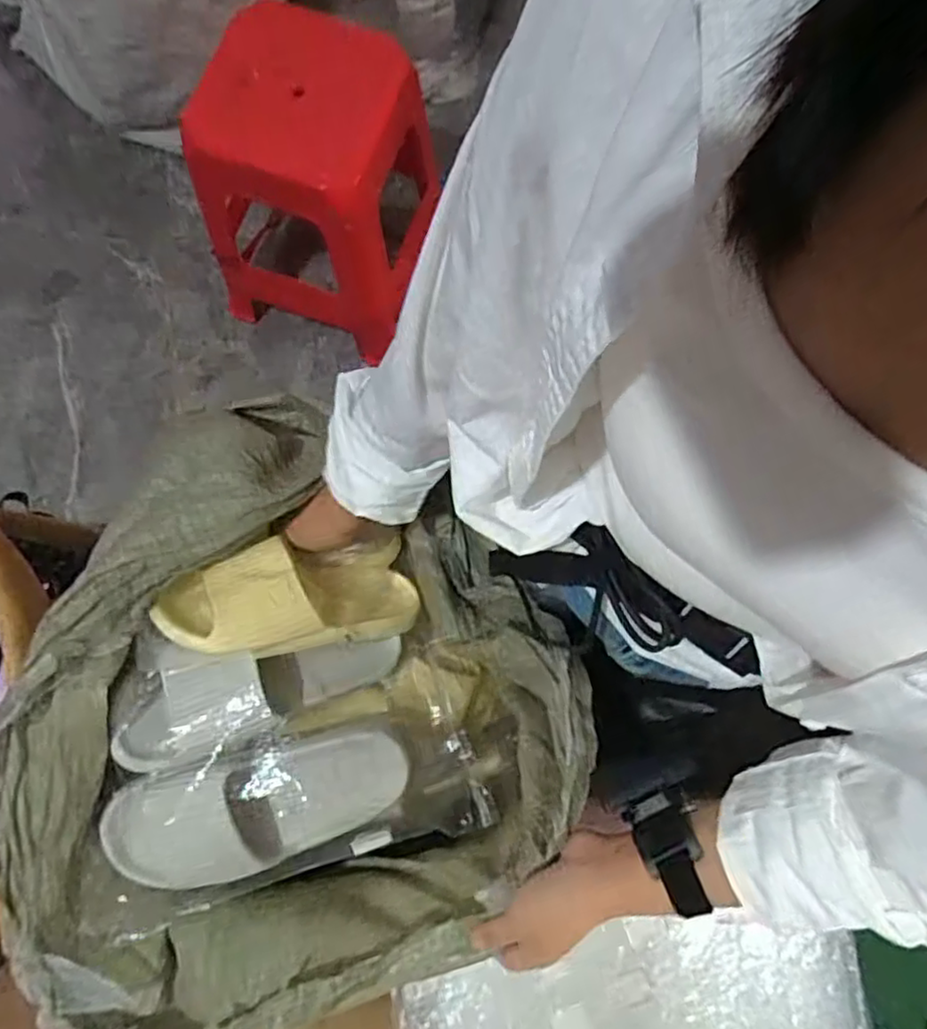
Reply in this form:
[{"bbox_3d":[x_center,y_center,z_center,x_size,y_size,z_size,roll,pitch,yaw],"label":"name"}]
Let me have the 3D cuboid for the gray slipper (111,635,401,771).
[{"bbox_3d":[-0.180,0.155,0.638,0.259,0.059,0.085,-11,77,-28],"label":"gray slipper"}]

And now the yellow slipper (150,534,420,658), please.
[{"bbox_3d":[-0.157,0.076,0.644,0.234,0.063,0.099,2,75,-36],"label":"yellow slipper"}]

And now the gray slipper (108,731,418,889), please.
[{"bbox_3d":[-0.186,0.263,0.619,0.267,0.076,0.103,-16,79,-5],"label":"gray slipper"}]

